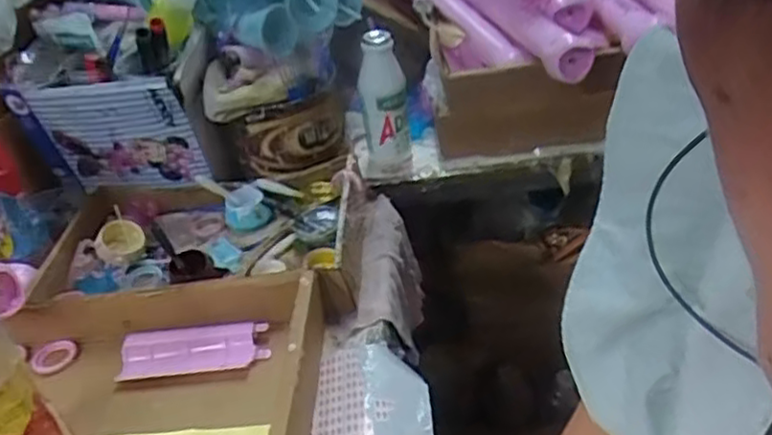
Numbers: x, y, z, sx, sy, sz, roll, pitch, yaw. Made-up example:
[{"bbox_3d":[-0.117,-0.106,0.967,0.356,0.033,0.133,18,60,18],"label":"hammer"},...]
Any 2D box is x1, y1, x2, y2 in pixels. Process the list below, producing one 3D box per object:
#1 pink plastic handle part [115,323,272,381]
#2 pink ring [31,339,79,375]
[{"bbox_3d":[-0.162,0.110,0.590,0.124,0.017,0.043,-7,34,3],"label":"pink plastic handle part"},{"bbox_3d":[-0.294,0.122,0.623,0.039,0.012,0.030,-31,40,-29],"label":"pink ring"}]

